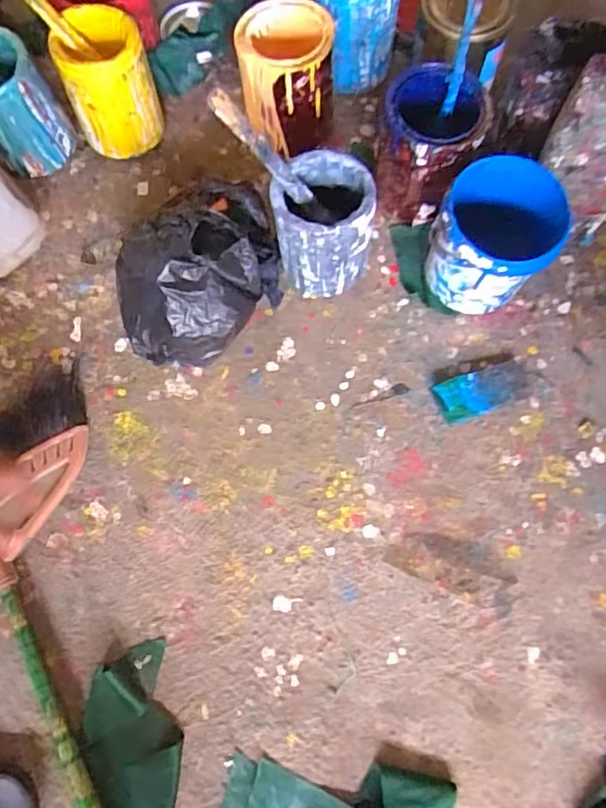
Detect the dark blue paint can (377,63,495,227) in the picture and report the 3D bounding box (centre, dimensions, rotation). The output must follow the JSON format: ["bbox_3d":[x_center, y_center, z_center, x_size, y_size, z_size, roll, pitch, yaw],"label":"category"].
[{"bbox_3d":[0.142,-0.289,0.680,0.107,0.133,0.103,-1,71,2],"label":"dark blue paint can"}]

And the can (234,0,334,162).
[{"bbox_3d":[-0.017,-0.381,0.721,0.111,0.127,0.129,-1,72,2],"label":"can"}]

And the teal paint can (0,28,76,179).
[{"bbox_3d":[-0.348,-0.359,0.724,0.092,0.144,0.092,-1,71,2],"label":"teal paint can"}]

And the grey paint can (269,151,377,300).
[{"bbox_3d":[0.022,-0.189,0.662,0.099,0.148,0.090,-1,71,2],"label":"grey paint can"}]

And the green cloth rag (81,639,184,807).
[{"bbox_3d":[-0.156,0.329,0.551,0.083,0.036,0.188,-16,71,-4],"label":"green cloth rag"}]

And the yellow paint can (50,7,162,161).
[{"bbox_3d":[-0.232,-0.384,0.730,0.101,0.134,0.105,-19,71,-5],"label":"yellow paint can"}]

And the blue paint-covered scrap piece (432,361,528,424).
[{"bbox_3d":[0.198,-0.014,0.664,0.101,0.017,0.048,-20,71,-5],"label":"blue paint-covered scrap piece"}]

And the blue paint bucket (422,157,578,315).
[{"bbox_3d":[0.206,-0.179,0.659,0.126,0.135,0.132,-1,71,2],"label":"blue paint bucket"}]

